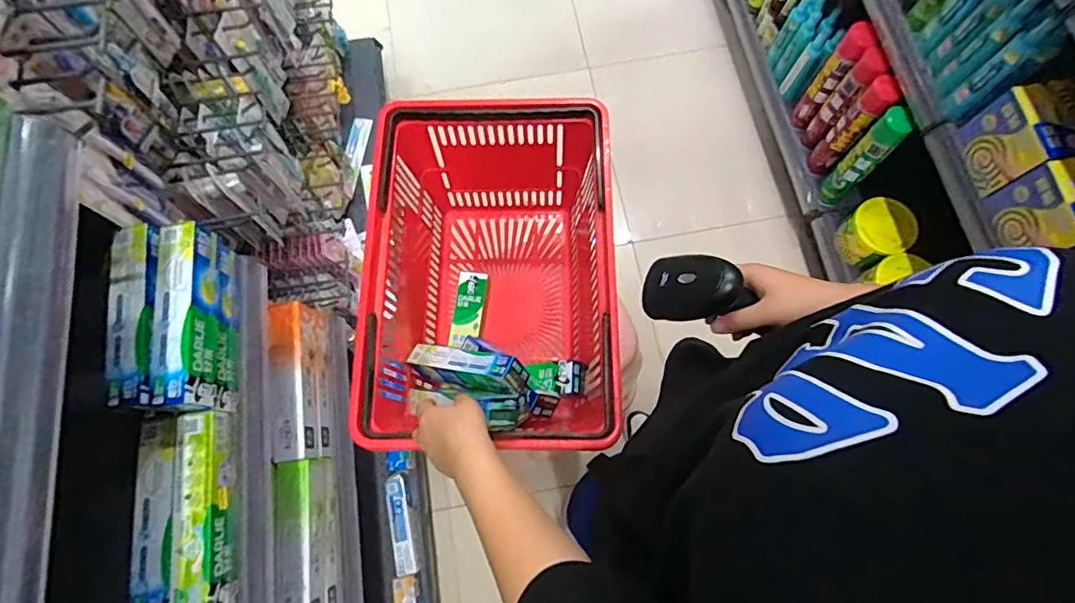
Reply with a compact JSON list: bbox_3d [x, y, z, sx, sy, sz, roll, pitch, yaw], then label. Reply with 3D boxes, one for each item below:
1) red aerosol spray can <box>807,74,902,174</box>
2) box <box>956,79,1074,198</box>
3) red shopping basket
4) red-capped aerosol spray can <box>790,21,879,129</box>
[{"bbox_3d":[0.695,-0.380,1.183,0.055,0.308,0.052,0,73,0],"label":"red aerosol spray can"},{"bbox_3d":[0.808,-0.268,0.860,0.105,0.127,0.129,-9,74,-2],"label":"box"},{"bbox_3d":[-0.066,-0.020,0.789,0.325,0.259,0.461,0,73,0],"label":"red shopping basket"},{"bbox_3d":[0.672,-0.508,1.217,0.053,0.296,0.061,27,76,8],"label":"red-capped aerosol spray can"}]

